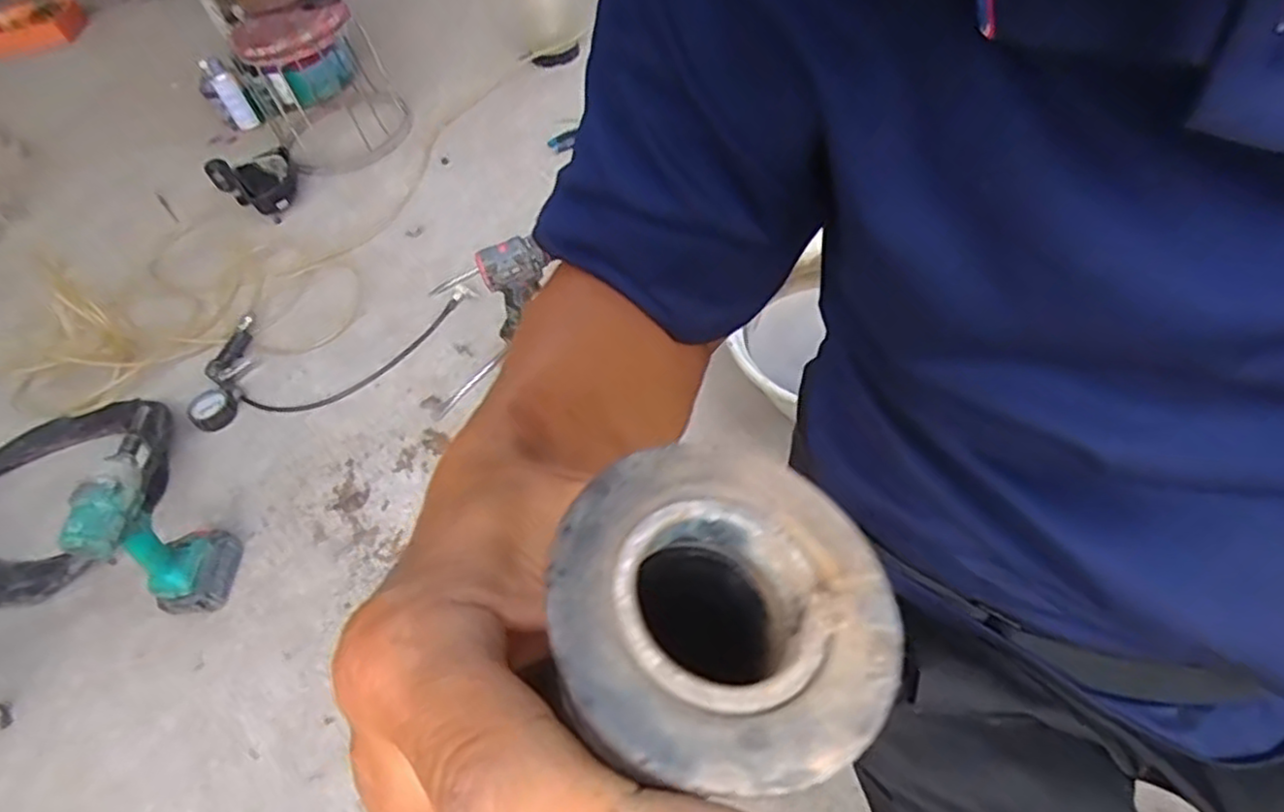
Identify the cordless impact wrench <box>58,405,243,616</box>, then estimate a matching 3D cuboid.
[{"bbox_3d":[-0.642,0.158,0.932,0.084,0.240,0.157,-17,51,-3],"label":"cordless impact wrench"}]

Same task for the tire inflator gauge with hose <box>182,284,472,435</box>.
[{"bbox_3d":[-0.547,-0.109,1.260,0.482,0.035,0.246,-17,51,-3],"label":"tire inflator gauge with hose"}]

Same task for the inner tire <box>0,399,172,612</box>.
[{"bbox_3d":[-0.934,0.130,1.108,0.391,0.043,0.359,-32,54,-15],"label":"inner tire"}]

